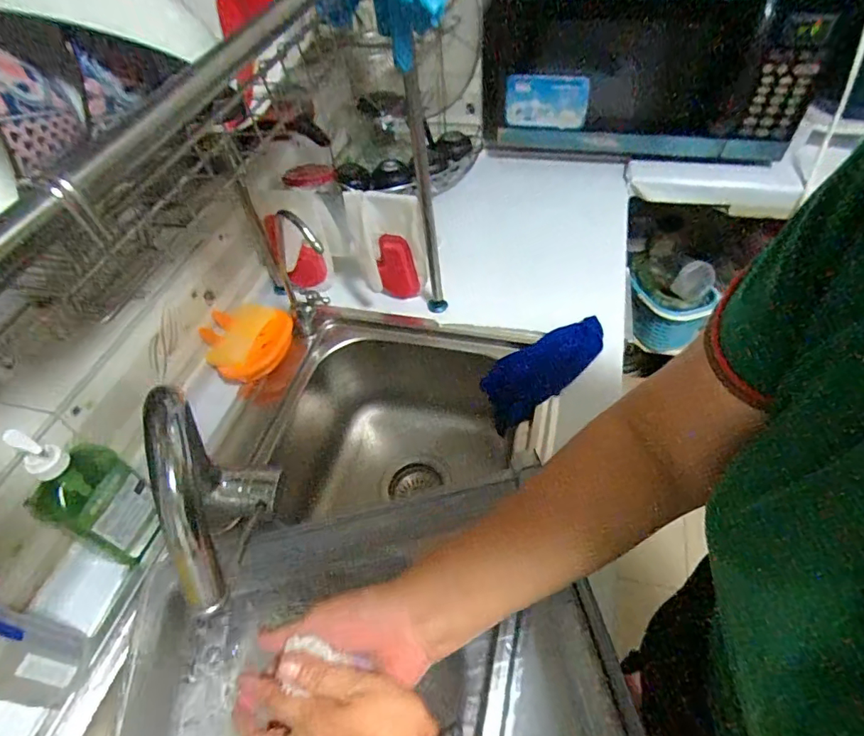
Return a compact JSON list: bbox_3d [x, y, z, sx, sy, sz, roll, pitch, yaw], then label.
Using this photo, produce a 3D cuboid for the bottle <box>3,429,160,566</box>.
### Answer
[{"bbox_3d":[-0.345,0.133,0.510,0.058,0.167,0.084,22,56,22],"label":"bottle"}]

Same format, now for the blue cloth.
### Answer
[{"bbox_3d":[0.153,-0.001,0.688,0.195,0.046,0.074,-38,55,2],"label":"blue cloth"}]

